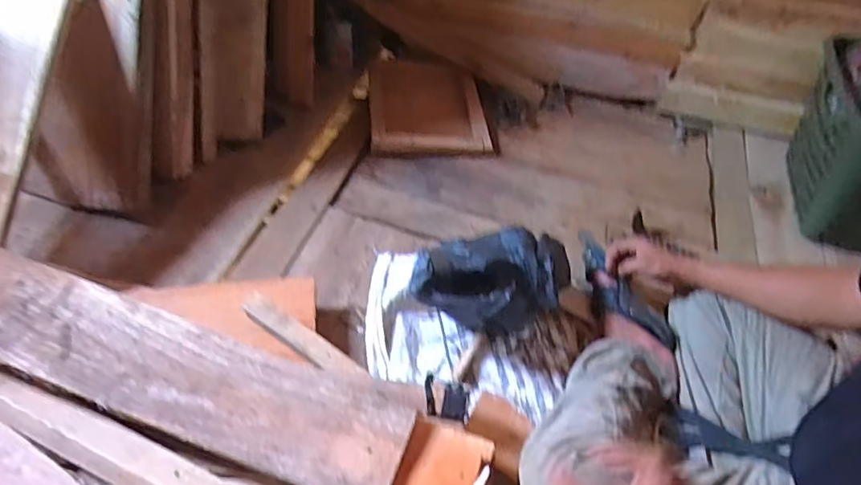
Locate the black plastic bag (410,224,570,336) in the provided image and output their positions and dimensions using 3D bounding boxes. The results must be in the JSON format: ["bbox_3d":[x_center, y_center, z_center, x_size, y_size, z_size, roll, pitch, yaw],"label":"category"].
[{"bbox_3d":[0.103,0.080,0.919,0.271,0.147,0.136,-9,52,-12],"label":"black plastic bag"}]

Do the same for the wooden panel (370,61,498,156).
[{"bbox_3d":[-0.004,-0.337,1.324,0.281,0.021,0.307,0,58,-9],"label":"wooden panel"}]

